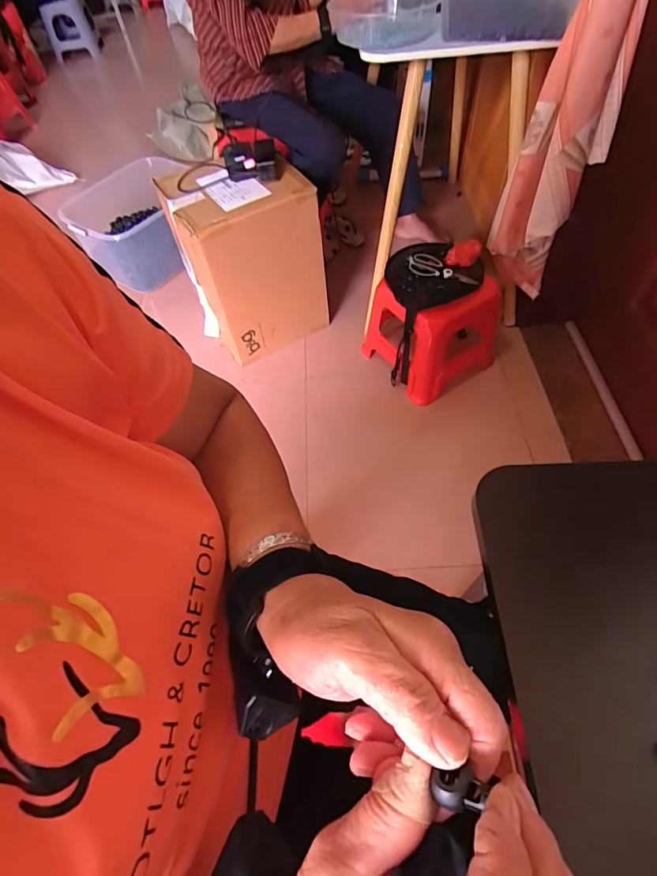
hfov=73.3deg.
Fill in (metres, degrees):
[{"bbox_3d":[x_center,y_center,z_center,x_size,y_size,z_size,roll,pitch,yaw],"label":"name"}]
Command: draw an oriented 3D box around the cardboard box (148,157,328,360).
[{"bbox_3d":[-0.231,-0.531,1.335,0.362,0.432,0.301,-22,58,-10],"label":"cardboard box"}]

